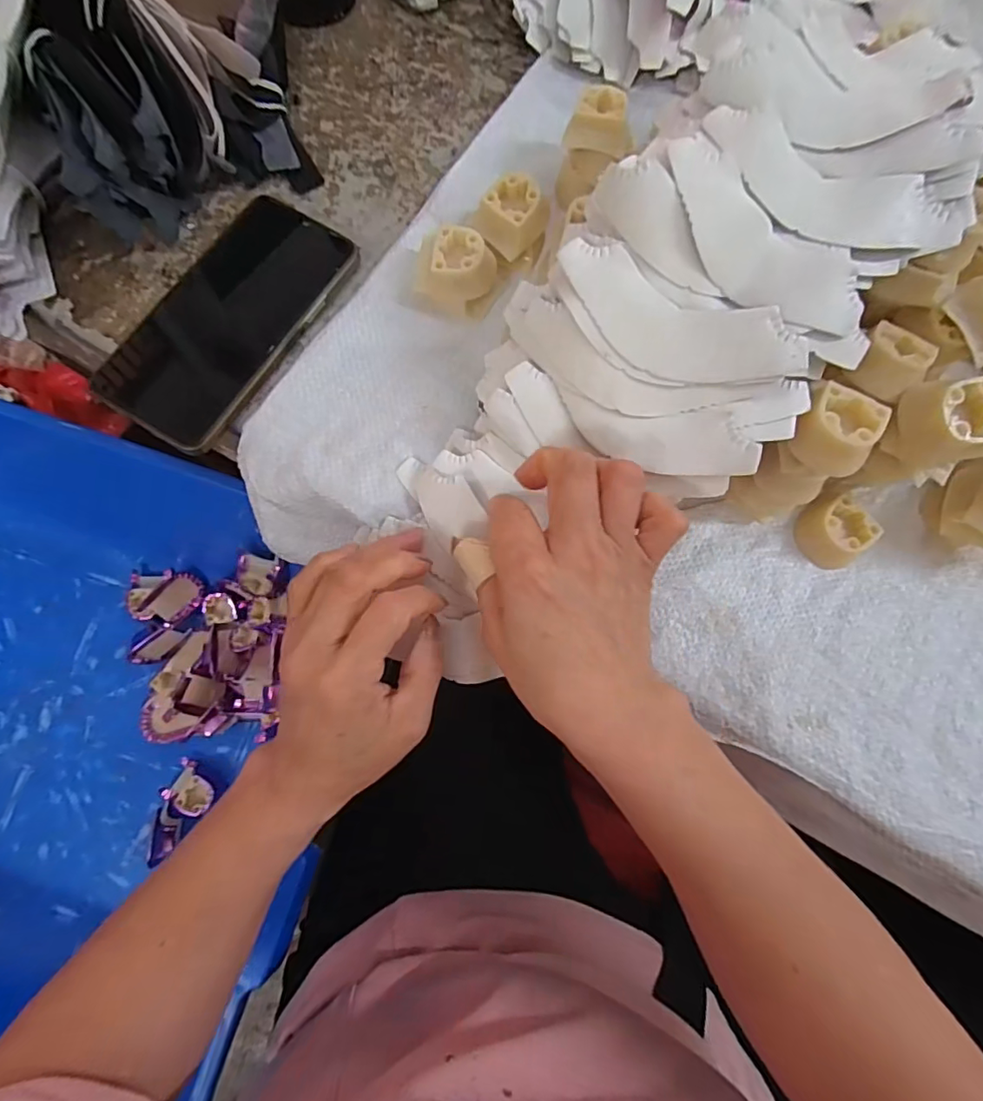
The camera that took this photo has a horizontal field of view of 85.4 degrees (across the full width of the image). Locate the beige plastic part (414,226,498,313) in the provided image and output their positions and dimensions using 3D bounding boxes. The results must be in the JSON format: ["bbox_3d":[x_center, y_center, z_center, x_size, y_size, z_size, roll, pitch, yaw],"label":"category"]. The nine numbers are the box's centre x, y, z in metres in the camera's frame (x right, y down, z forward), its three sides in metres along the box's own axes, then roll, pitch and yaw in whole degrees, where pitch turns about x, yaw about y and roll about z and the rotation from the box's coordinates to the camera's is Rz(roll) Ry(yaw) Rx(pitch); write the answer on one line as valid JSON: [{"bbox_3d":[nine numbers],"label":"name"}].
[{"bbox_3d":[-0.021,-0.167,0.320,0.044,0.032,0.036,4,78,-1],"label":"beige plastic part"}]

